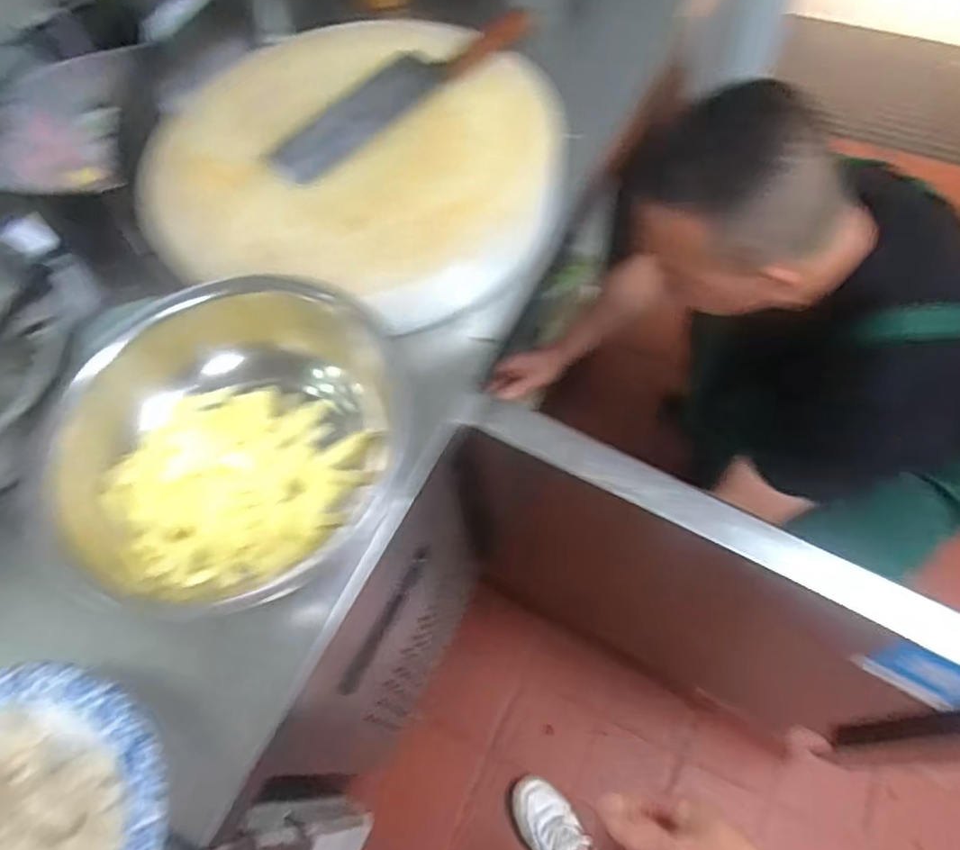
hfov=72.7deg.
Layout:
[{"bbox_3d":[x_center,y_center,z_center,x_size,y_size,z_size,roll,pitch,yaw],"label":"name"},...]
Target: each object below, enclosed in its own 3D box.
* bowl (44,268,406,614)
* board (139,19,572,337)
[{"bbox_3d":[-0.203,0.004,0.518,0.241,0.068,0.272,28,69,16],"label":"bowl"},{"bbox_3d":[-0.106,-0.266,0.640,0.362,0.057,0.346,20,67,13],"label":"board"}]

